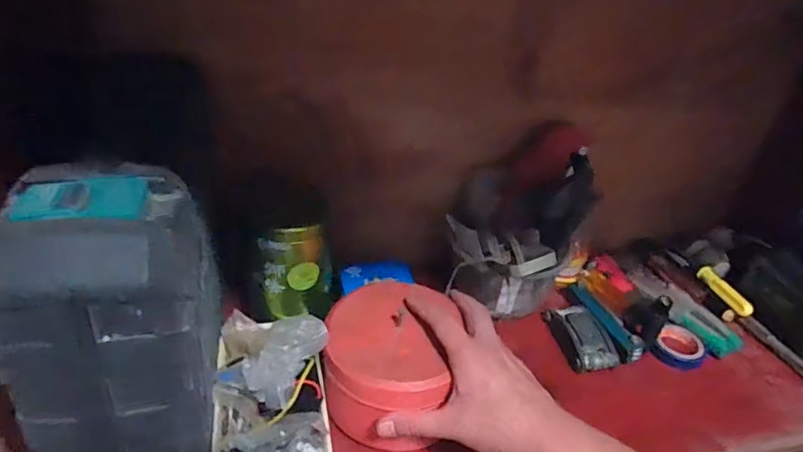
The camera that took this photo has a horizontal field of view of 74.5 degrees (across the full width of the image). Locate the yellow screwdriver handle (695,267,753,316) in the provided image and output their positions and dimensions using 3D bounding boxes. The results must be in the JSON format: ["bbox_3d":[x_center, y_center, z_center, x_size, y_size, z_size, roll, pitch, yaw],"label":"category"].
[{"bbox_3d":[0.379,0.074,0.617,0.018,0.017,0.074,-4,34,-15],"label":"yellow screwdriver handle"}]

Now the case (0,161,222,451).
[{"bbox_3d":[-0.154,0.090,0.309,0.096,0.237,0.085,-4,34,-15],"label":"case"}]

